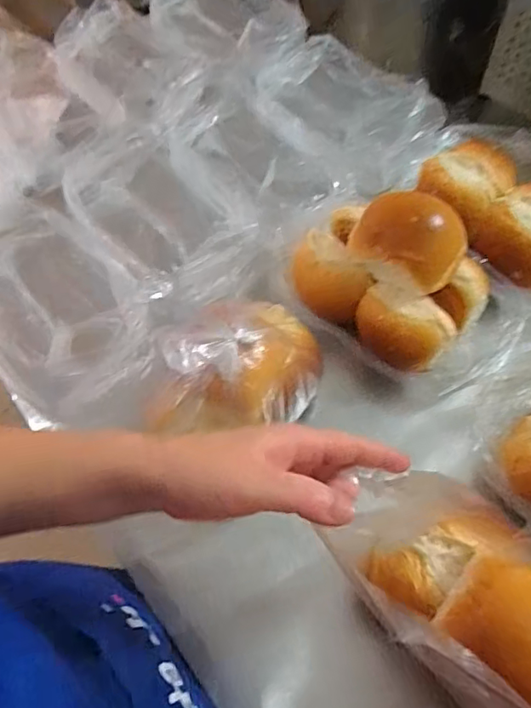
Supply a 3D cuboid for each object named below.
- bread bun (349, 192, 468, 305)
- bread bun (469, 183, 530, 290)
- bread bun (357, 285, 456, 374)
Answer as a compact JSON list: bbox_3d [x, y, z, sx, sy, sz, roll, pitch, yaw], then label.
[{"bbox_3d":[0.163,-0.128,0.633,0.132,0.082,0.093,18,64,13],"label":"bread bun"},{"bbox_3d":[0.351,-0.164,0.719,0.116,0.067,0.128,38,70,21],"label":"bread bun"},{"bbox_3d":[0.170,-0.028,0.680,0.124,0.082,0.064,22,65,14],"label":"bread bun"}]

